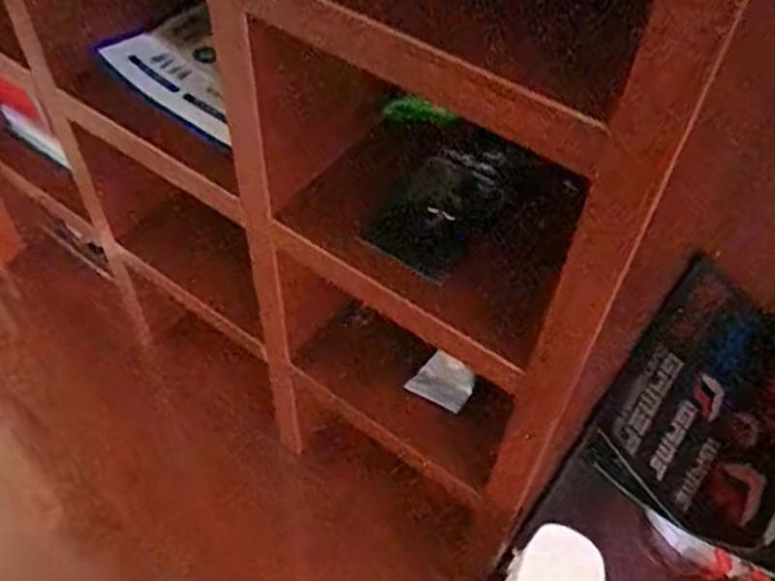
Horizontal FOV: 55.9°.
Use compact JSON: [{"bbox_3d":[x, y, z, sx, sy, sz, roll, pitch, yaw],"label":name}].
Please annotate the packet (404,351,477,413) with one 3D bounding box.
[{"bbox_3d":[0.031,0.050,0.400,0.032,0.004,0.026,28,90,24],"label":"packet"}]

